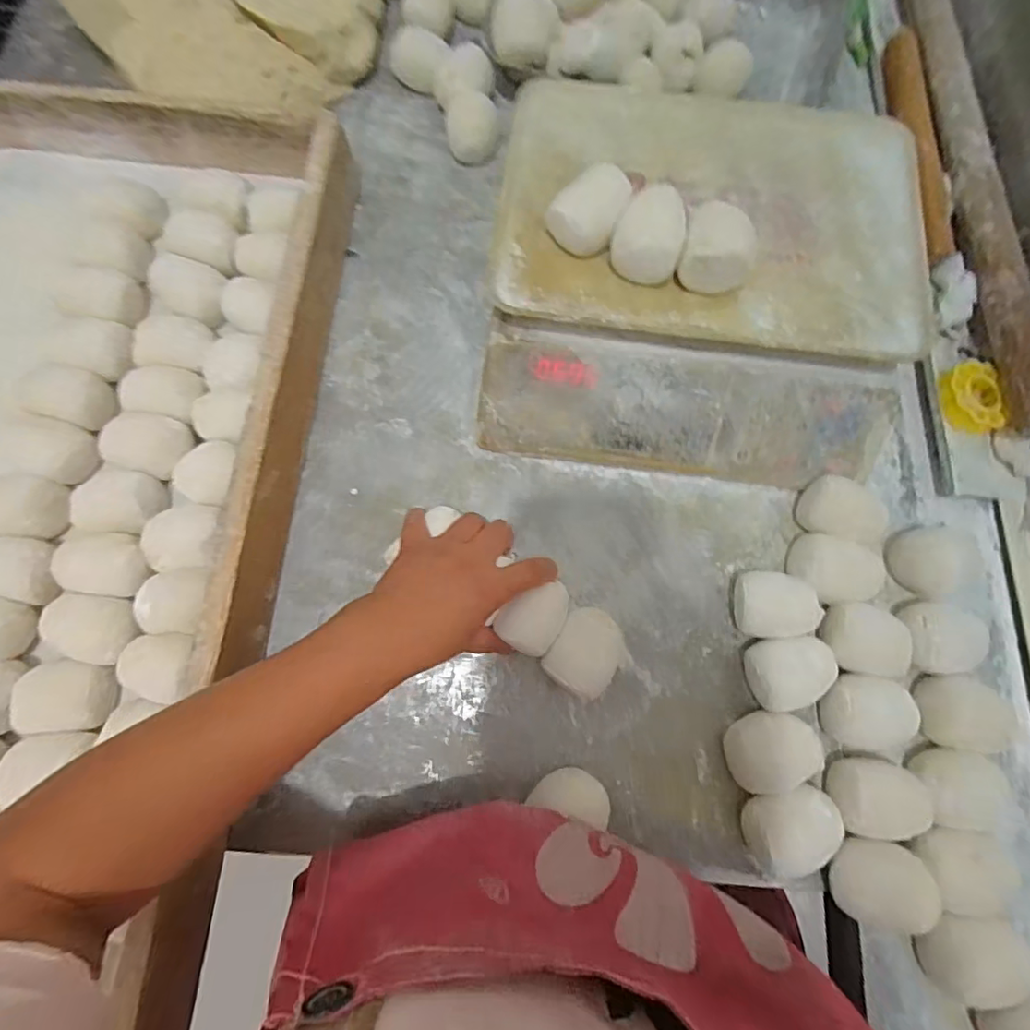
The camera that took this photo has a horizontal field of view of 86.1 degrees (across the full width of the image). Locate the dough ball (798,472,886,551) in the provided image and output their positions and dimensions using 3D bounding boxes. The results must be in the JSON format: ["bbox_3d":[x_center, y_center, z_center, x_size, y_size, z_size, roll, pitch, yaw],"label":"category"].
[{"bbox_3d":[0.265,0.001,0.452,0.053,0.049,0.048,22,75,4],"label":"dough ball"}]

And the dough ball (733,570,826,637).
[{"bbox_3d":[0.200,0.069,0.435,0.055,0.042,0.052,1,75,-2],"label":"dough ball"}]

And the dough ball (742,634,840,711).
[{"bbox_3d":[0.209,0.120,0.420,0.053,0.038,0.051,1,75,-2],"label":"dough ball"}]

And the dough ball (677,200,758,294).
[{"bbox_3d":[0.148,-0.192,0.398,0.049,0.048,0.042,11,75,1],"label":"dough ball"}]

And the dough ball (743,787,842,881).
[{"bbox_3d":[0.196,0.222,0.393,0.059,0.034,0.055,1,75,-2],"label":"dough ball"}]

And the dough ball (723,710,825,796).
[{"bbox_3d":[0.189,0.173,0.405,0.064,0.038,0.051,-10,75,-5],"label":"dough ball"}]

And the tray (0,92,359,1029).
[{"bbox_3d":[-0.461,-0.001,0.426,0.549,0.106,0.762,5,75,-1],"label":"tray"}]

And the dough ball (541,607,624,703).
[{"bbox_3d":[0.055,0.105,0.420,0.052,0.041,0.062,34,76,7],"label":"dough ball"}]

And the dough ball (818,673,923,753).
[{"bbox_3d":[0.269,0.150,0.415,0.064,0.040,0.051,12,75,1],"label":"dough ball"}]

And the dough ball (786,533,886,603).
[{"bbox_3d":[0.256,0.048,0.443,0.065,0.038,0.050,26,75,5],"label":"dough ball"}]

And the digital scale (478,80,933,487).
[{"bbox_3d":[0.151,-0.199,0.478,0.328,0.105,0.309,5,75,-1],"label":"digital scale"}]

